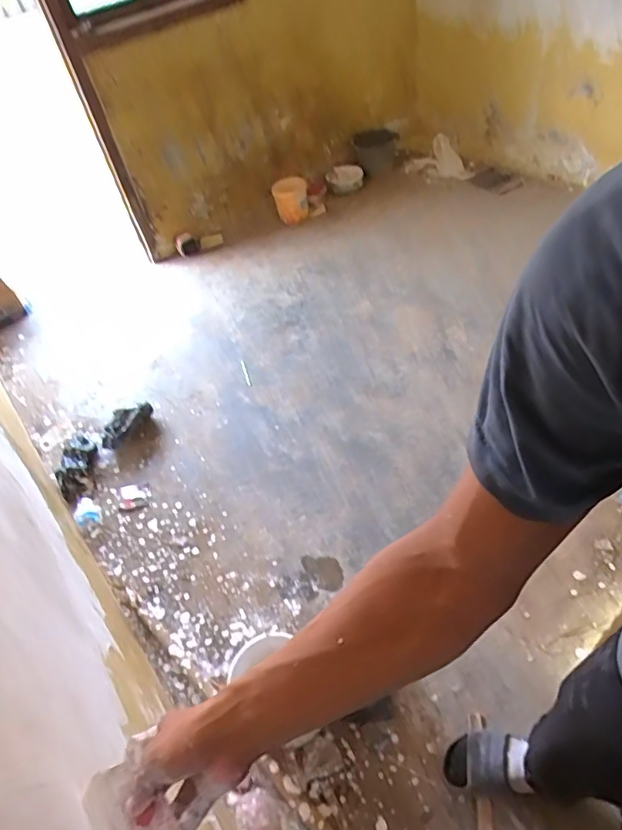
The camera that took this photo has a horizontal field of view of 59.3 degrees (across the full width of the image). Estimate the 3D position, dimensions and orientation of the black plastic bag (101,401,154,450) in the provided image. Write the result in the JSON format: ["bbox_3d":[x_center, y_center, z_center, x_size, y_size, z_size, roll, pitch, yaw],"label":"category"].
[{"bbox_3d":[-0.631,0.027,1.844,0.111,0.044,0.205,24,57,24],"label":"black plastic bag"}]

